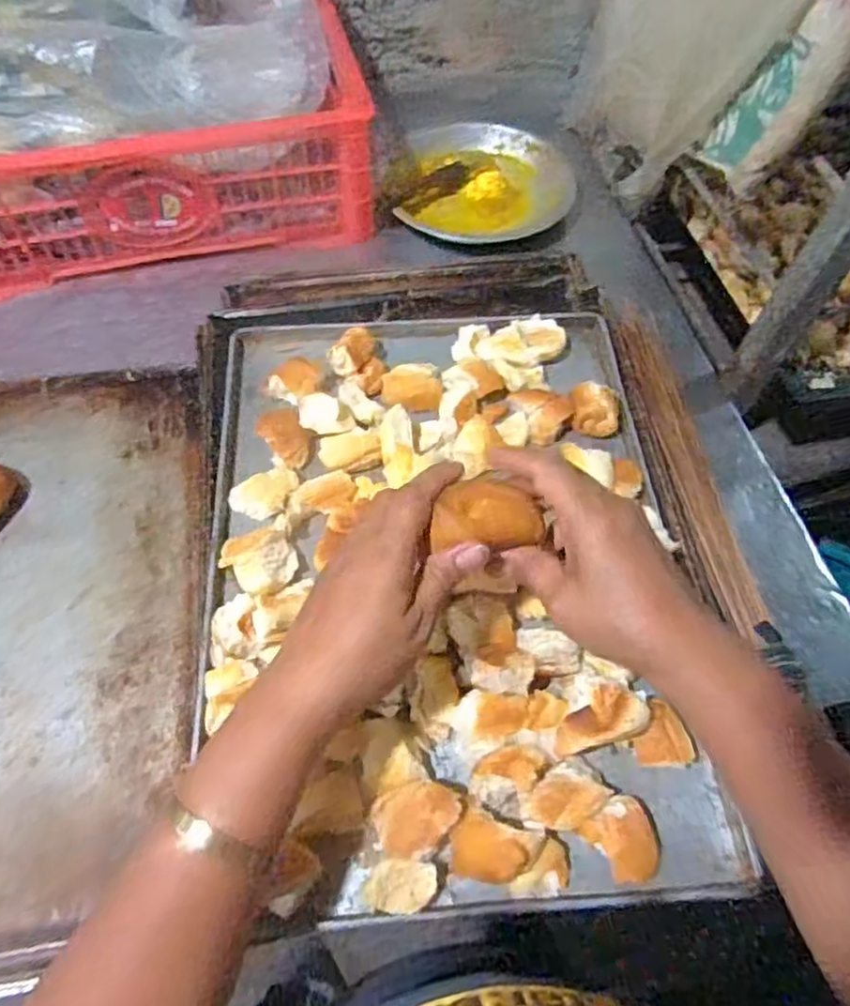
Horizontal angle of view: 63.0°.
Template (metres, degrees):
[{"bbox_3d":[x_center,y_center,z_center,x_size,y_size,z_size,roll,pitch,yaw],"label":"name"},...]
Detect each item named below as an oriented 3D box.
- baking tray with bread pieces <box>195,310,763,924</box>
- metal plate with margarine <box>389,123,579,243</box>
[{"bbox_3d":[0.011,0.027,0.474,0.317,0.051,0.436,-1,60,-4],"label":"baking tray with bread pieces"},{"bbox_3d":[0.065,-0.362,0.794,0.205,0.046,0.173,12,60,4],"label":"metal plate with margarine"}]

